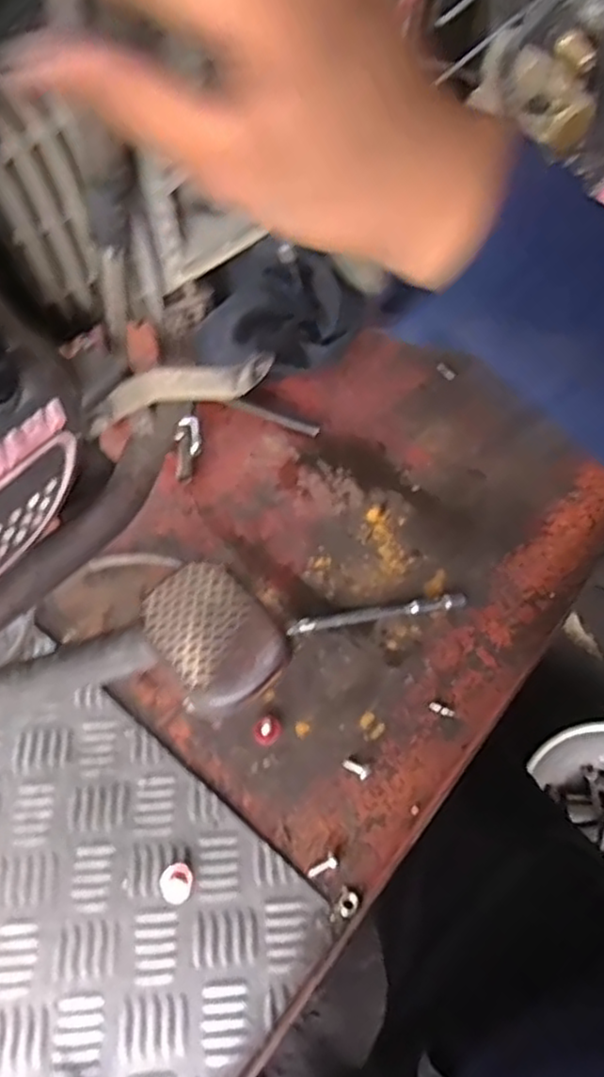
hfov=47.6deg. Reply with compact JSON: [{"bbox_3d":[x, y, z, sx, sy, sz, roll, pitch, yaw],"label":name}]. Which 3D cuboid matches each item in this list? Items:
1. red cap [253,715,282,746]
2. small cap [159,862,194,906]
[{"bbox_3d":[-0.025,0.142,0.507,0.018,0.015,0.021,39,64,21],"label":"red cap"},{"bbox_3d":[-0.082,0.226,0.450,0.022,0.014,0.023,1,57,-1],"label":"small cap"}]

